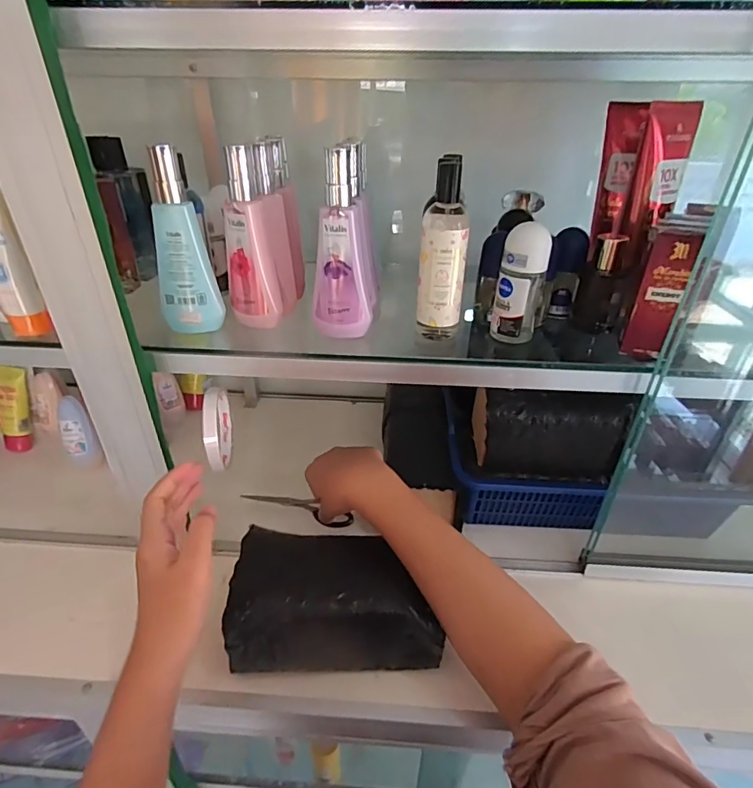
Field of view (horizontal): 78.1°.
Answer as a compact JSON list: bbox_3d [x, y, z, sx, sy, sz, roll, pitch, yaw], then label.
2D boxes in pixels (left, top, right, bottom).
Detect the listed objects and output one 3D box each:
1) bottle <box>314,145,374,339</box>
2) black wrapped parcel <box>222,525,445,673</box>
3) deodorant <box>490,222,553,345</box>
[{"bbox_3d":[-0.031,-0.125,0.406,0.049,0.155,0.026,-5,34,-10],"label":"bottle"},{"bbox_3d":[-0.040,0.185,0.432,0.175,0.086,0.107,-1,33,-3],"label":"black wrapped parcel"},{"bbox_3d":[0.132,-0.099,0.424,0.041,0.104,0.041,11,34,15],"label":"deodorant"}]

